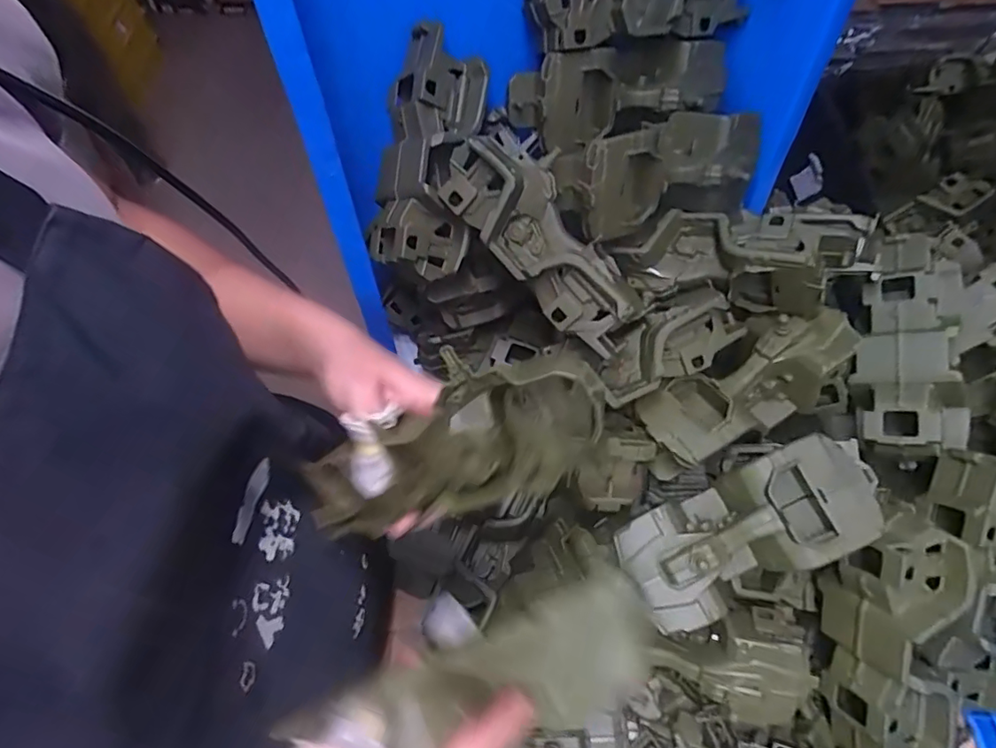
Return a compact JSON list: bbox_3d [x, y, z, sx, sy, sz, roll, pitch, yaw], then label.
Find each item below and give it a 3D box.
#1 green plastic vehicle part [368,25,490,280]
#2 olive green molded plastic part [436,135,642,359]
[{"bbox_3d":[-0.056,-0.171,0.422,0.080,0.053,0.185,8,95,4],"label":"green plastic vehicle part"},{"bbox_3d":[0.036,-0.099,0.389,0.069,0.051,0.175,-38,86,-21],"label":"olive green molded plastic part"}]

